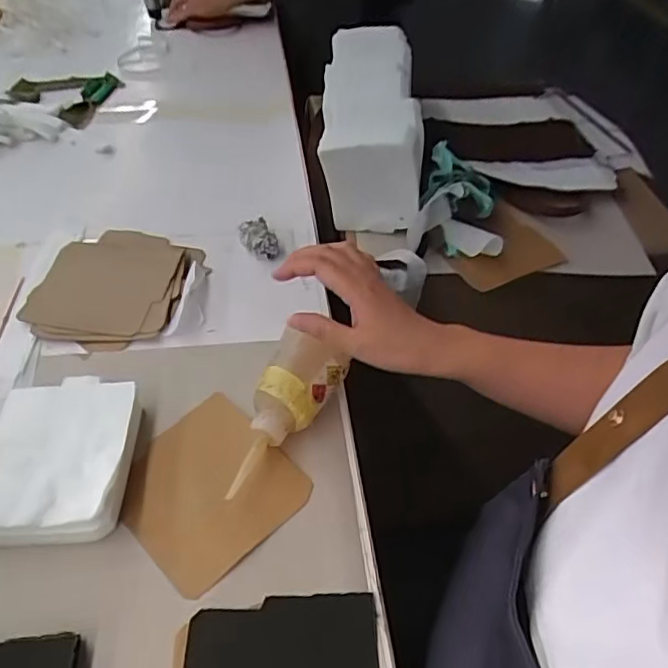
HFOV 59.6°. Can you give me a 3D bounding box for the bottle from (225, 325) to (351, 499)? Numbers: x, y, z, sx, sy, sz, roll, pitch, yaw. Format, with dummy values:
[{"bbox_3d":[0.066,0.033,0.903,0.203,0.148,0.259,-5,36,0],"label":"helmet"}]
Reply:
[{"bbox_3d":[-0.049,0.066,0.488,0.055,0.041,0.138,27,73,19],"label":"bottle"}]

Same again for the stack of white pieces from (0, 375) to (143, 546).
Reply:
[{"bbox_3d":[-0.221,0.099,0.470,0.110,0.027,0.132,-1,47,-5],"label":"stack of white pieces"}]

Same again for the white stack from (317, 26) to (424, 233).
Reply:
[{"bbox_3d":[0.051,-0.323,0.845,0.126,0.123,0.417,3,47,-1],"label":"white stack"}]

